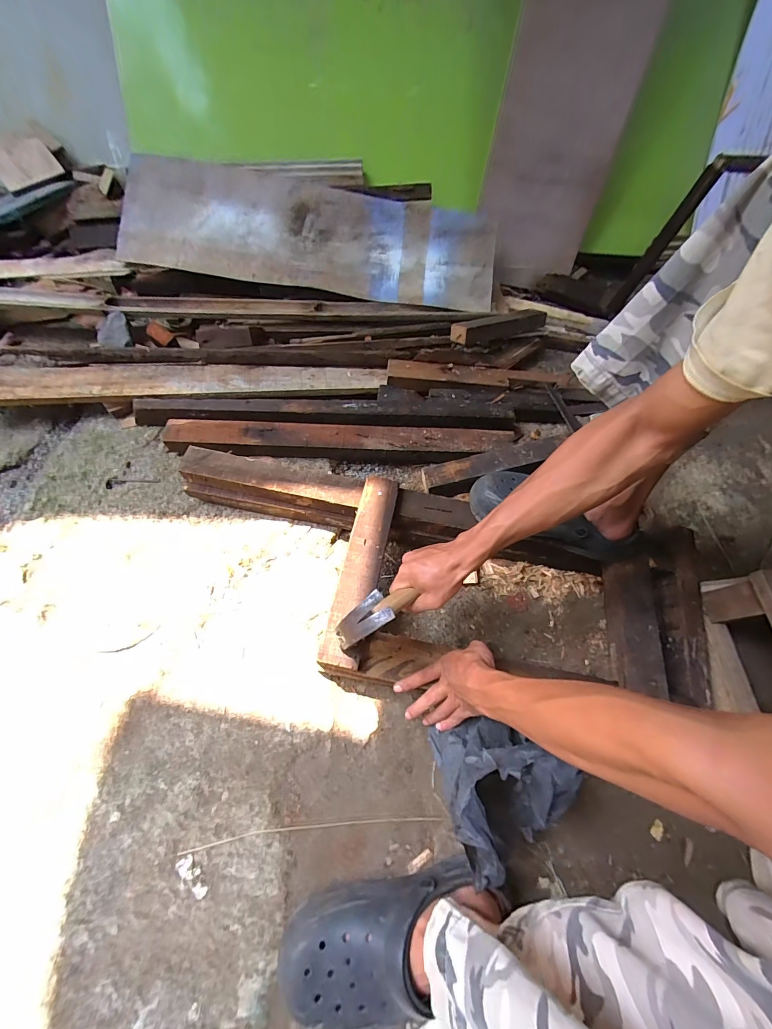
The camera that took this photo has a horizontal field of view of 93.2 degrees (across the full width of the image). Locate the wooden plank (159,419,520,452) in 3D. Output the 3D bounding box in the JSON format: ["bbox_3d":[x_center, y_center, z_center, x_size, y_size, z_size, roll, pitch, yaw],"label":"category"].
[{"bbox_3d":[-0.087,-0.159,0.792,0.730,0.054,0.077,1,61,-3],"label":"wooden plank"}]

